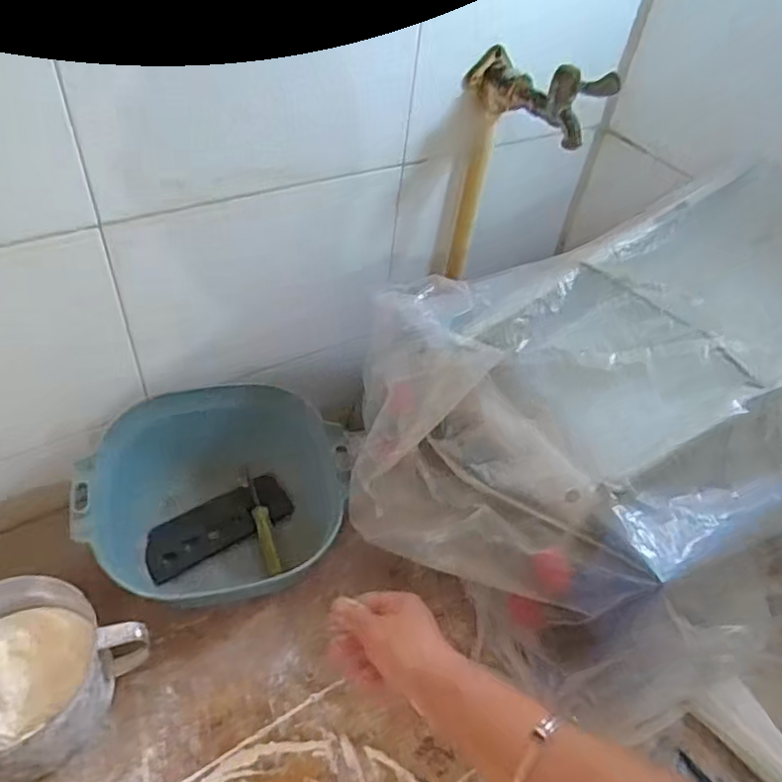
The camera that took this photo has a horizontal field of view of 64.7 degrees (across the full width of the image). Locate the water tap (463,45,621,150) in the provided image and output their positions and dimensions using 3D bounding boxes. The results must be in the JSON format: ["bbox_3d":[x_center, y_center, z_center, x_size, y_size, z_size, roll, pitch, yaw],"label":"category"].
[{"bbox_3d":[0.146,-0.303,0.626,0.038,0.069,0.168,-25,55,-27],"label":"water tap"}]

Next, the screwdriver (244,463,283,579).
[{"bbox_3d":[-0.146,0.144,0.698,0.017,0.022,0.132,-12,63,-20],"label":"screwdriver"}]

